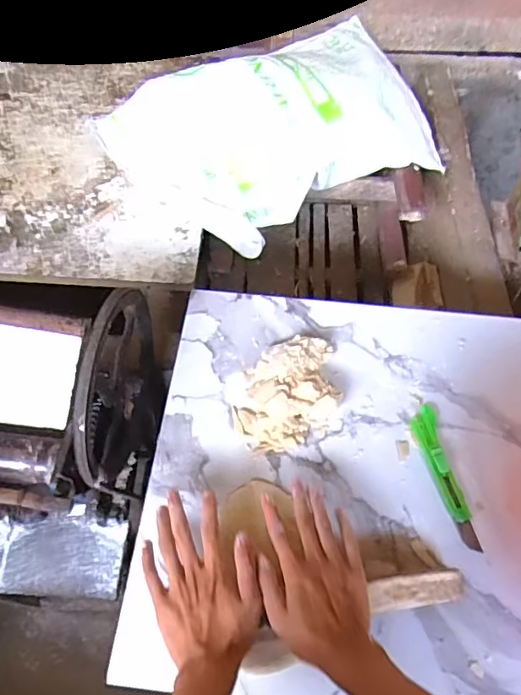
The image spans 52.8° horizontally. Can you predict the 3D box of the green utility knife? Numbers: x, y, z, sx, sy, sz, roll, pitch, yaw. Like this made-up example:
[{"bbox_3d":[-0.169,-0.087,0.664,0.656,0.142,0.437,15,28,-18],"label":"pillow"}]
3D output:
[{"bbox_3d":[0.222,0.151,0.633,0.033,0.012,0.178,-9,61,-8],"label":"green utility knife"}]

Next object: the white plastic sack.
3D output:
[{"bbox_3d":[0.051,-0.477,1.133,0.666,0.181,0.426,-29,66,-18],"label":"white plastic sack"}]

